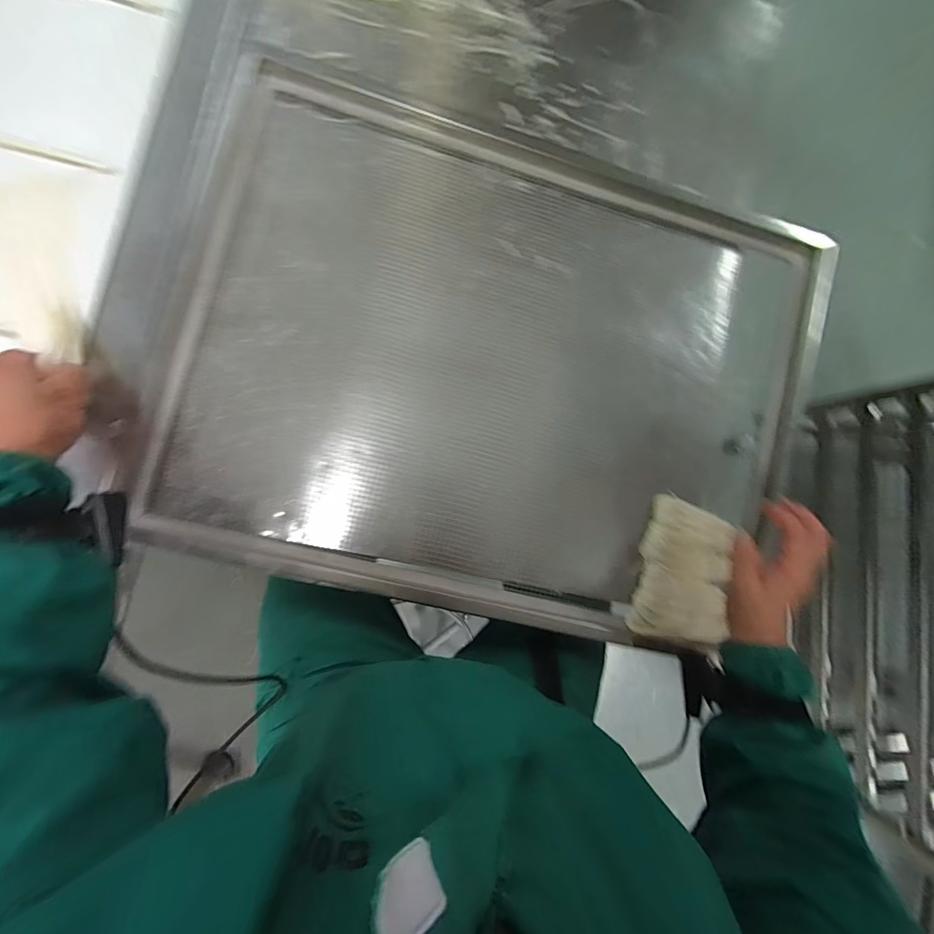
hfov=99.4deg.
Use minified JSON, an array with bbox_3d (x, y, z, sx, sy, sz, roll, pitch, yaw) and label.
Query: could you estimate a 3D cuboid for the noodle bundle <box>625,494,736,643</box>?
[{"bbox_3d":[0.284,0.139,0.527,0.123,0.034,0.181,12,86,-7],"label":"noodle bundle"}]

